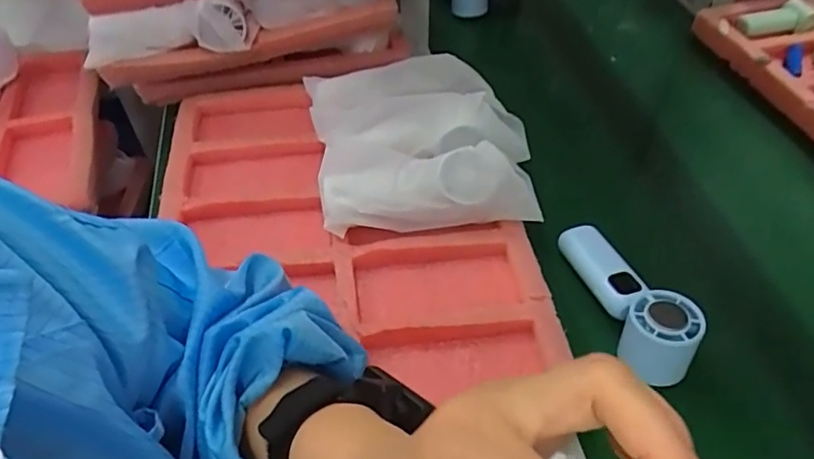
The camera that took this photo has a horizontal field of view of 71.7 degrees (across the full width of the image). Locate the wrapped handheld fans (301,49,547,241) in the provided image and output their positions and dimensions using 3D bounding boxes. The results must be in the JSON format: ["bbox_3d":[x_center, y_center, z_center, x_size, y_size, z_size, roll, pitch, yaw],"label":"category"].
[{"bbox_3d":[0.008,-0.091,0.558,0.199,0.060,0.201,-3,50,-4],"label":"wrapped handheld fans"}]

